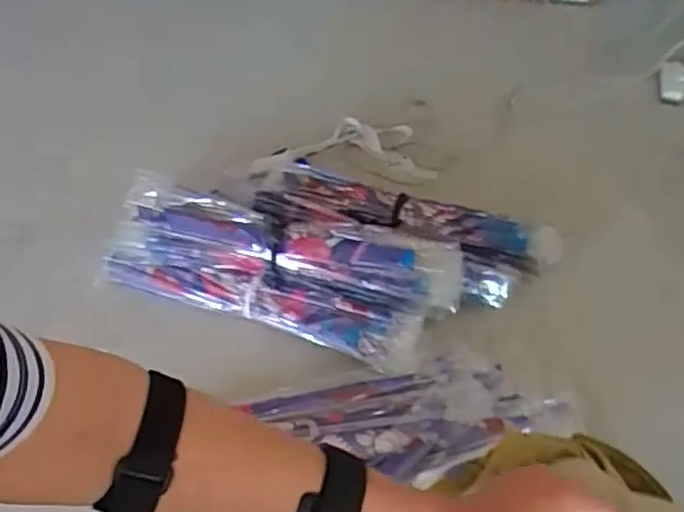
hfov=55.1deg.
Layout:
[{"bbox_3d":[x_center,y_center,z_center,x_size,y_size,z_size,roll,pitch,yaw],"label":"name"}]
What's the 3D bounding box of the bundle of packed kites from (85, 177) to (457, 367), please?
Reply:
[{"bbox_3d":[-0.125,0.017,1.294,0.689,0.132,0.243,17,44,16],"label":"bundle of packed kites"}]

